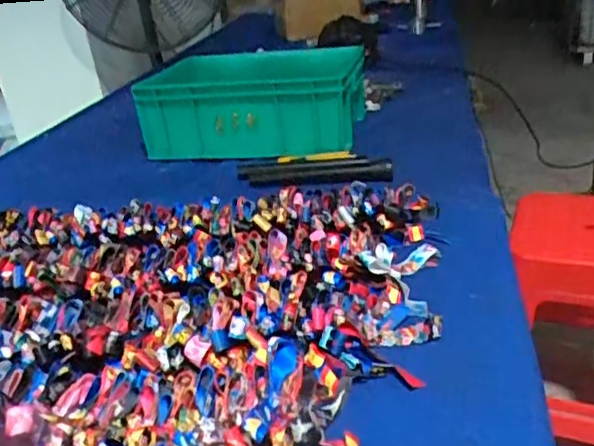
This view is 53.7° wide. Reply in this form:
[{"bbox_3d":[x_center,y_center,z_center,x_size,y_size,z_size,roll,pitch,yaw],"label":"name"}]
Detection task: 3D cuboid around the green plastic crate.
[{"bbox_3d":[-0.078,-0.238,1.135,0.396,0.135,0.269,1,30,14],"label":"green plastic crate"}]

